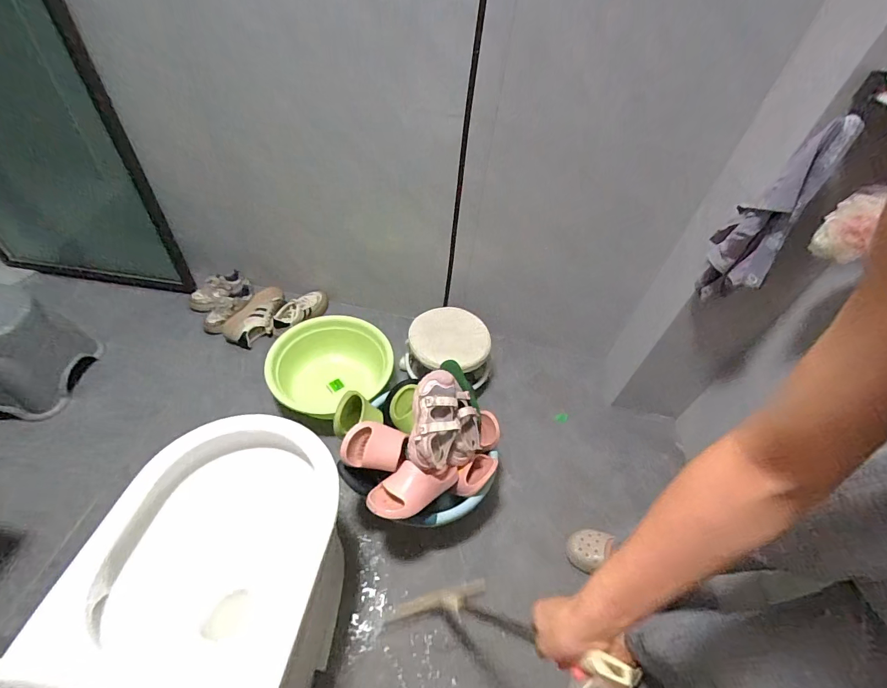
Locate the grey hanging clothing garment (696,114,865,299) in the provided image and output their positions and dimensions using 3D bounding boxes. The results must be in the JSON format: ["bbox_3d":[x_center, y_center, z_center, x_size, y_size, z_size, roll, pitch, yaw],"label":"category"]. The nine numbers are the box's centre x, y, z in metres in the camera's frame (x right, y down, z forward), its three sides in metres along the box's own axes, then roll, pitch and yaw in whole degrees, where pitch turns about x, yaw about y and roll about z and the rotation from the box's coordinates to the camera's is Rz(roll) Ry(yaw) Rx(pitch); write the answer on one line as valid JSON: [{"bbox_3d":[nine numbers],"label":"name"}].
[{"bbox_3d":[0.632,-0.235,0.807,0.103,0.383,0.071,25,52,11],"label":"grey hanging clothing garment"}]

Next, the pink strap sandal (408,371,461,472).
[{"bbox_3d":[-0.021,0.184,0.968,0.108,0.095,0.232,6,78,-2],"label":"pink strap sandal"}]

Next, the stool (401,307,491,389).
[{"bbox_3d":[0.012,0.037,1.342,0.290,0.196,0.249,7,51,-3],"label":"stool"}]

